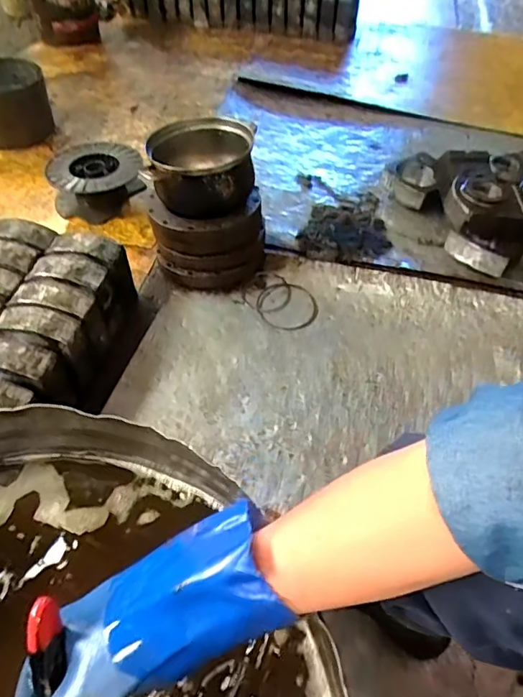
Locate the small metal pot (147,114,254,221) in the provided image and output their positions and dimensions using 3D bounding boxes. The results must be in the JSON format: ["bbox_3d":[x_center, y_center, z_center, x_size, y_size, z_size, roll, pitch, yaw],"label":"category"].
[{"bbox_3d":[-0.128,-0.385,1.106,0.220,0.137,0.192,4,49,1],"label":"small metal pot"}]

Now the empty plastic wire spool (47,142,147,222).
[{"bbox_3d":[-0.456,-0.456,1.435,0.236,0.132,0.249,1,49,-2],"label":"empty plastic wire spool"}]

